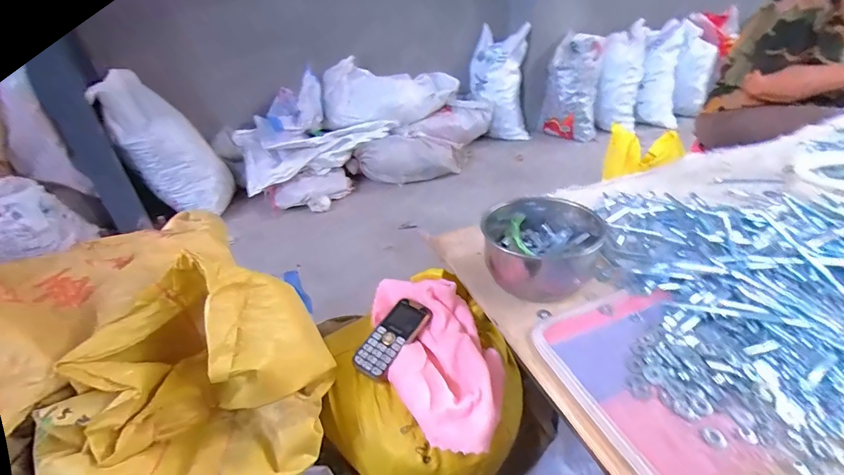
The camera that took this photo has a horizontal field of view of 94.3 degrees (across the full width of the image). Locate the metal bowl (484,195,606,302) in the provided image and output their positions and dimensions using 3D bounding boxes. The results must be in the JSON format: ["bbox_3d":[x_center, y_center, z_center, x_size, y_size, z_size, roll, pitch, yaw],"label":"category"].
[{"bbox_3d":[0.182,0.004,0.592,0.170,0.087,0.154,-32,42,-33],"label":"metal bowl"}]

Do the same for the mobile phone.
[{"bbox_3d":[-0.041,0.141,0.560,0.055,0.014,0.123,23,53,29],"label":"mobile phone"}]

